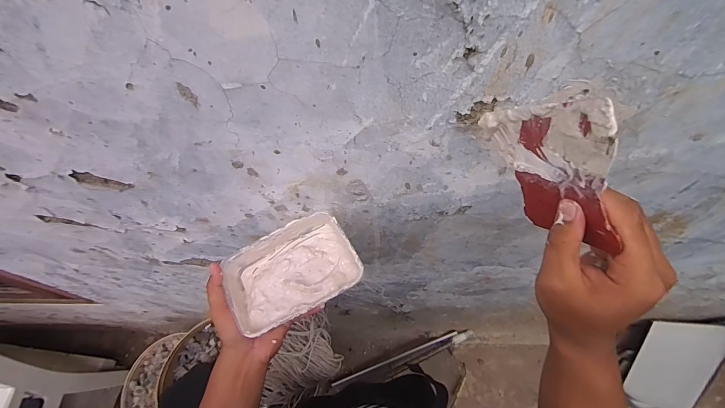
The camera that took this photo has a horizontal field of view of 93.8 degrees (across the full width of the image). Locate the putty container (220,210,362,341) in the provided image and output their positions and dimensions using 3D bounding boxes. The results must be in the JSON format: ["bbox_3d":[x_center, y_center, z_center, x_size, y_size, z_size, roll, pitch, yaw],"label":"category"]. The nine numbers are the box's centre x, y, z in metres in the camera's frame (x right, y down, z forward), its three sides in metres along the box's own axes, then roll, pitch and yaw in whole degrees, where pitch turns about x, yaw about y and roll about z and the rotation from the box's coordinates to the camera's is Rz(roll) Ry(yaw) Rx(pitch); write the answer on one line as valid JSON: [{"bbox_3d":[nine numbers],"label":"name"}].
[{"bbox_3d":[-0.093,0.092,0.452,0.166,0.044,0.116,-27,63,-12],"label":"putty container"}]

